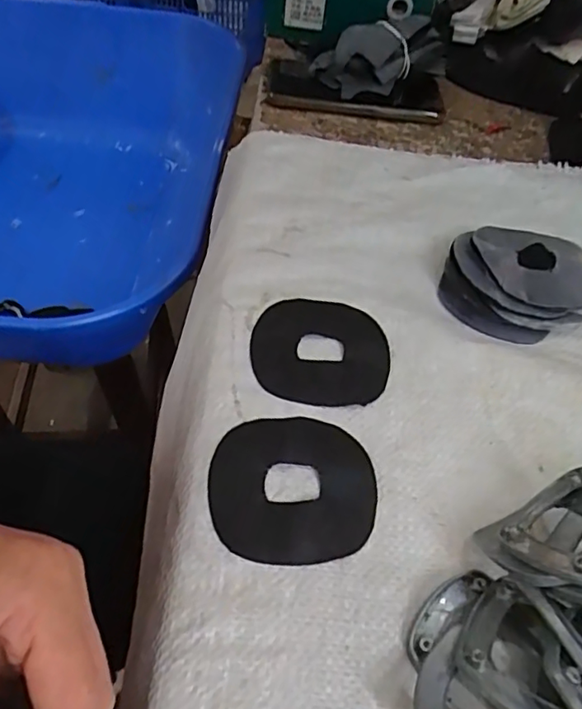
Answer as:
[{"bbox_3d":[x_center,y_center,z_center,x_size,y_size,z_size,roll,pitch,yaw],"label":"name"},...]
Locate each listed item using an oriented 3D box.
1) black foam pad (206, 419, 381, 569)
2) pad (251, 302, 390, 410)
[{"bbox_3d":[0.002,0.065,0.285,0.081,0.004,0.074,-4,51,-8],"label":"black foam pad"},{"bbox_3d":[0.018,-0.002,0.340,0.080,0.004,0.076,2,51,-3],"label":"pad"}]

